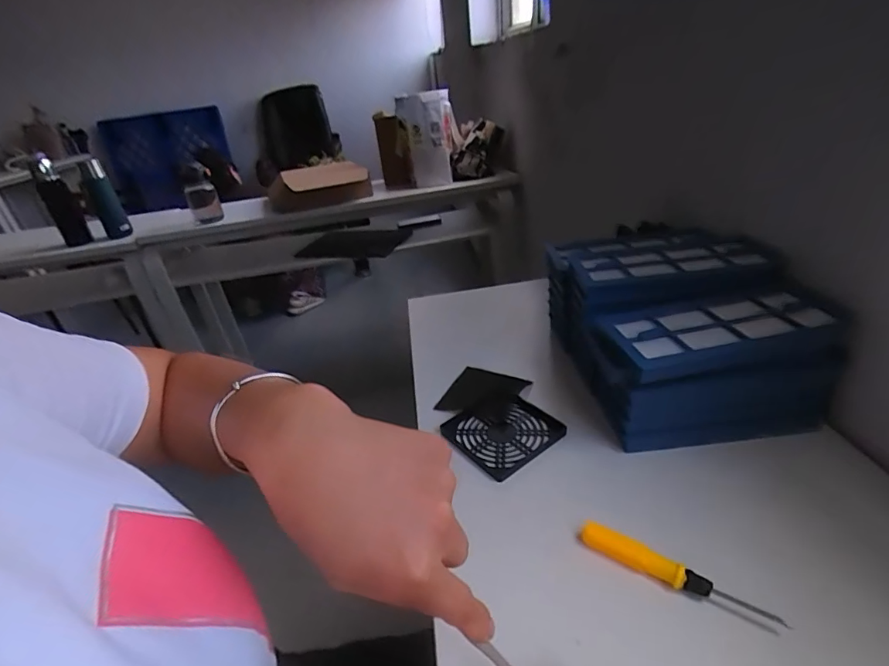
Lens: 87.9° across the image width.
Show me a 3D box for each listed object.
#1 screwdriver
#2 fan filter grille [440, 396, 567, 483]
[{"bbox_3d":[0.165,0.175,0.336,0.133,0.015,0.015,16,37,33],"label":"screwdriver"},{"bbox_3d":[0.060,0.104,0.496,0.098,0.010,0.104,-24,34,-27],"label":"fan filter grille"}]

